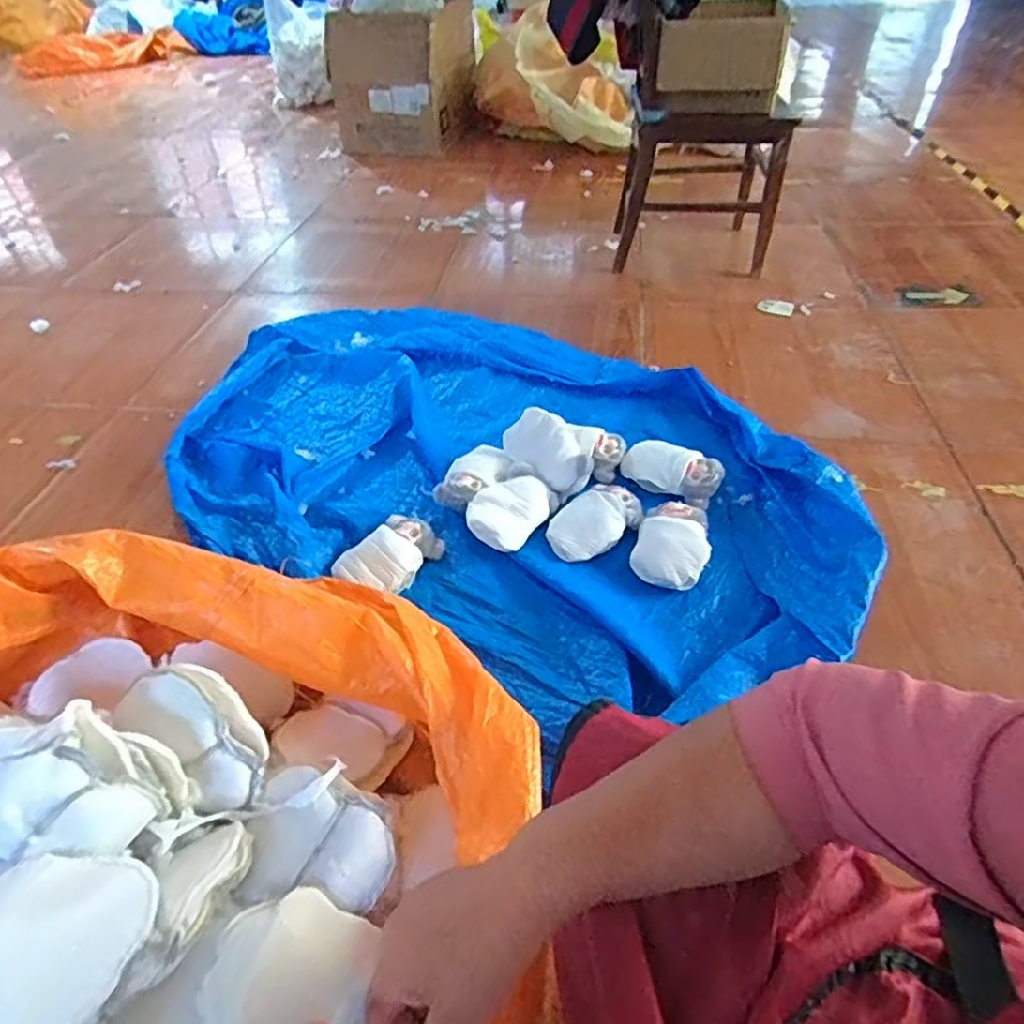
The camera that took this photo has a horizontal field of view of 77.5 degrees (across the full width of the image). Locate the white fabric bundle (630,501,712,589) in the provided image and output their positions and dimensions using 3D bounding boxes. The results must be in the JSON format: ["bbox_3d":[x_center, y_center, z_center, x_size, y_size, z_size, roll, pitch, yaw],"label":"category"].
[{"bbox_3d":[0.272,0.048,1.075,0.115,0.052,0.159,13,48,13],"label":"white fabric bundle"}]

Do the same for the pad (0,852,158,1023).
[{"bbox_3d":[-0.390,0.352,0.520,0.170,0.017,0.142,4,29,6],"label":"pad"}]

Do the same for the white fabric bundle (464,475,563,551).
[{"bbox_3d":[-0.003,-0.007,1.144,0.117,0.056,0.179,25,51,23],"label":"white fabric bundle"}]

